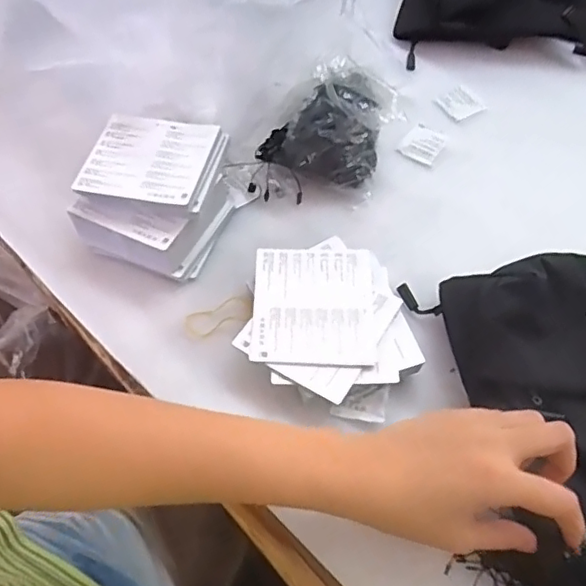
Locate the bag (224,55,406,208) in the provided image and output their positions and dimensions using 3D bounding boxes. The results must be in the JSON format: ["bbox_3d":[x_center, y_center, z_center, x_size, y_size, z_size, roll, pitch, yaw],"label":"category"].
[{"bbox_3d":[0.021,-0.159,0.533,0.147,0.081,0.140,5,58,6],"label":"bag"}]

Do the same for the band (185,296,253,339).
[{"bbox_3d":[-0.060,0.018,0.464,0.057,0.007,0.029,-19,55,6],"label":"band"}]

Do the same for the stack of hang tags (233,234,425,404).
[{"bbox_3d":[0.020,0.021,0.444,0.118,0.032,0.130,-17,59,-8],"label":"stack of hang tags"}]

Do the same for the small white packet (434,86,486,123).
[{"bbox_3d":[0.171,-0.193,0.596,0.043,0.007,0.039,-29,73,-19],"label":"small white packet"}]

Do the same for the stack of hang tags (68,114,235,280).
[{"bbox_3d":[-0.117,-0.084,0.497,0.115,0.069,0.117,16,60,13],"label":"stack of hang tags"}]

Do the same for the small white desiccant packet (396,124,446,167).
[{"bbox_3d":[0.126,-0.144,0.563,0.036,0.005,0.045,26,63,18],"label":"small white desiccant packet"}]

